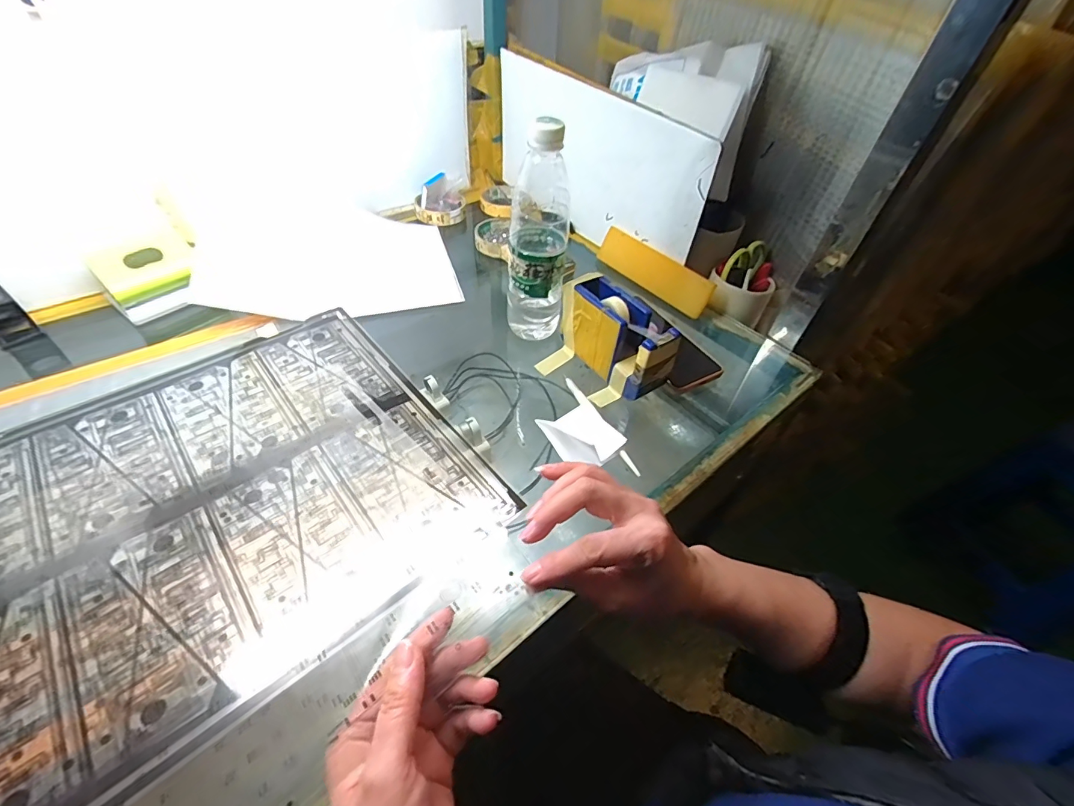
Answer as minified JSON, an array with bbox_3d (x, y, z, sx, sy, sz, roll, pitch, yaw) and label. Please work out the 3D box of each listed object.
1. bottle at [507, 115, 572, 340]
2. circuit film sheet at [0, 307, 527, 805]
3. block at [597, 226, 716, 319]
[{"bbox_3d":[0.003,-0.171,0.483,0.059,0.228,0.067,7,46,4],"label":"bottle"},{"bbox_3d":[-0.279,0.079,0.378,0.406,0.009,0.353,-32,55,-29],"label":"circuit film sheet"},{"bbox_3d":[0.161,-0.186,0.632,0.025,0.051,0.194,7,33,-47],"label":"block"}]

